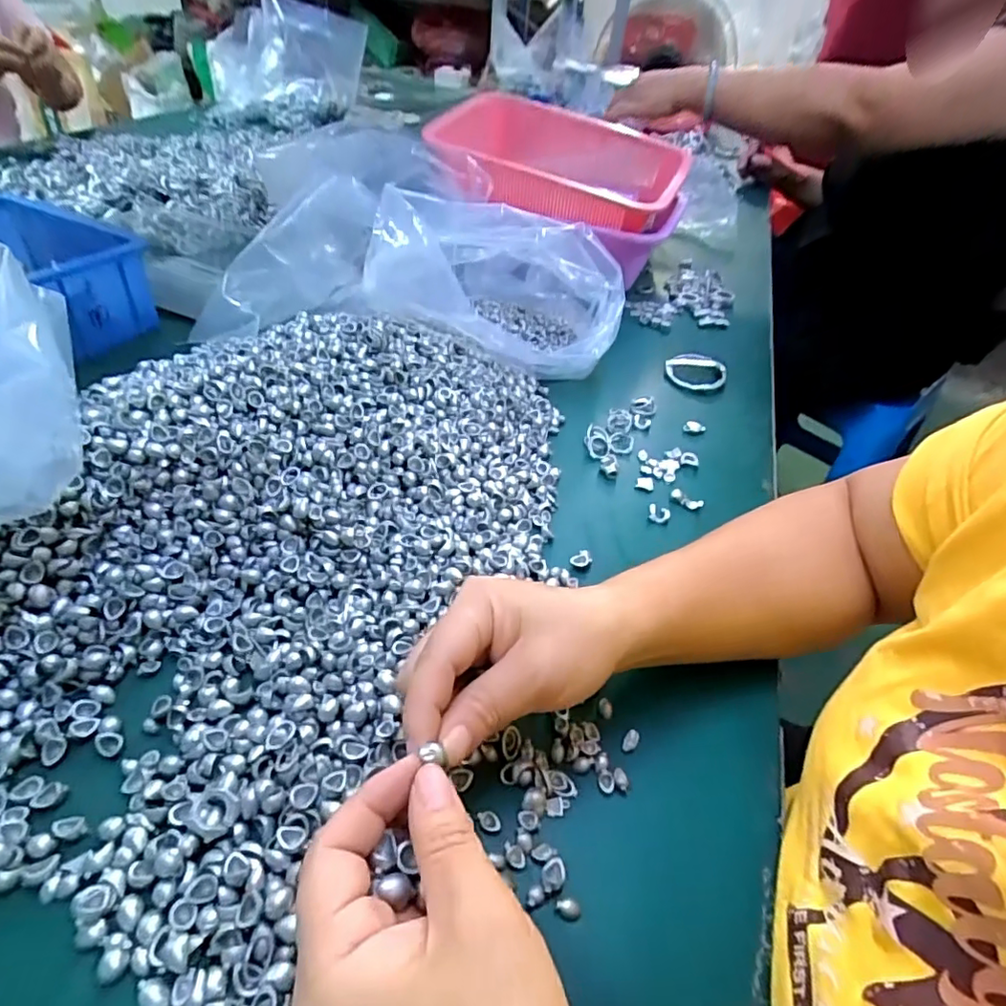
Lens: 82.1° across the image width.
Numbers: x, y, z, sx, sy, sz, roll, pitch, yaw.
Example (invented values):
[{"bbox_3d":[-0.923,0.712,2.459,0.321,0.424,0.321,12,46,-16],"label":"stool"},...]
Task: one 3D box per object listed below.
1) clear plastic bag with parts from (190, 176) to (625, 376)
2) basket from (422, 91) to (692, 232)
[{"bbox_3d":[-0.003,-0.222,0.551,0.217,0.131,0.168,5,43,-3],"label":"clear plastic bag with parts"},{"bbox_3d":[0.070,-0.401,0.674,0.276,0.084,0.202,12,43,5],"label":"basket"}]

